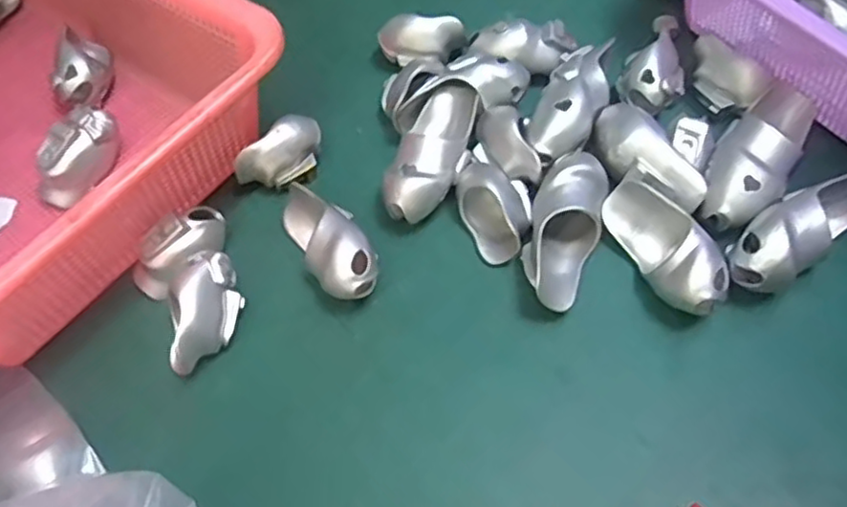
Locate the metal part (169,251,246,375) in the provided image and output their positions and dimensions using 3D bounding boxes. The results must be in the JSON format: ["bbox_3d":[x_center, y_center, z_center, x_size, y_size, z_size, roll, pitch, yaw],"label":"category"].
[{"bbox_3d":[-0.115,0.032,0.359,0.027,0.039,0.058,3,60,5],"label":"metal part"}]

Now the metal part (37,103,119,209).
[{"bbox_3d":[-0.214,-0.061,0.419,0.027,0.032,0.060,26,65,17],"label":"metal part"}]

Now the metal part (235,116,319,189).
[{"bbox_3d":[-0.085,-0.056,0.416,0.056,0.038,0.027,-40,65,-18],"label":"metal part"}]

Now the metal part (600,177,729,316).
[{"bbox_3d":[0.127,-0.002,0.356,0.031,0.033,0.079,-25,62,-10],"label":"metal part"}]

